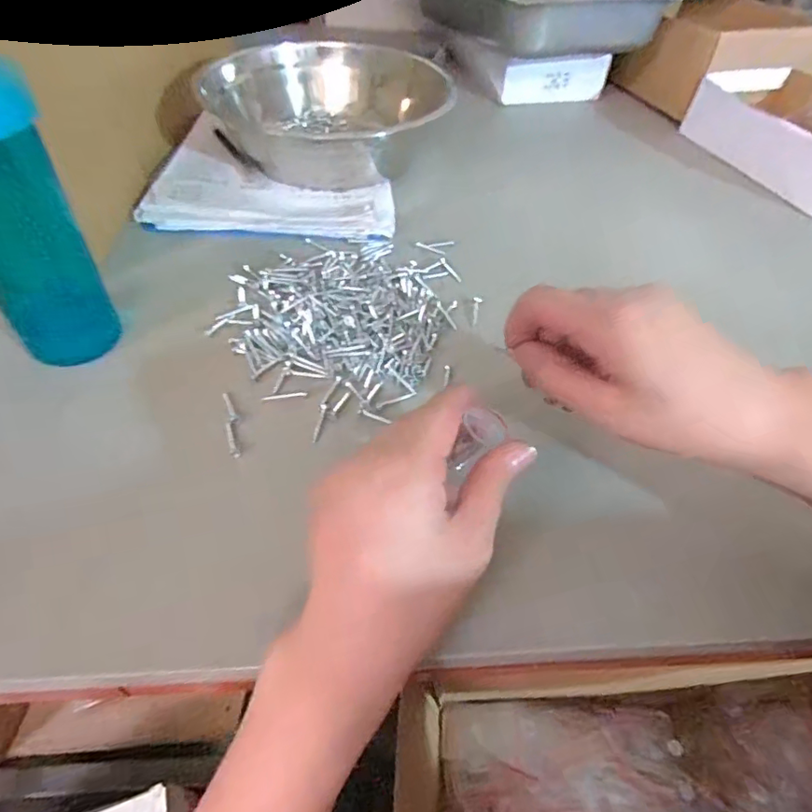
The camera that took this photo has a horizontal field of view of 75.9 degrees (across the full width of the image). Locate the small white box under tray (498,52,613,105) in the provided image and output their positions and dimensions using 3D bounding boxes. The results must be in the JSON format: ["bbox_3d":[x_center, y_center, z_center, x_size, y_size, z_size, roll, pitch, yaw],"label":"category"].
[{"bbox_3d":[0.204,-0.447,0.709,0.154,0.052,0.028,-16,54,-17],"label":"small white box under tray"}]

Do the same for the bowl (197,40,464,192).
[{"bbox_3d":[-0.083,-0.316,0.558,0.212,0.083,0.212,2,50,-3],"label":"bowl"}]

